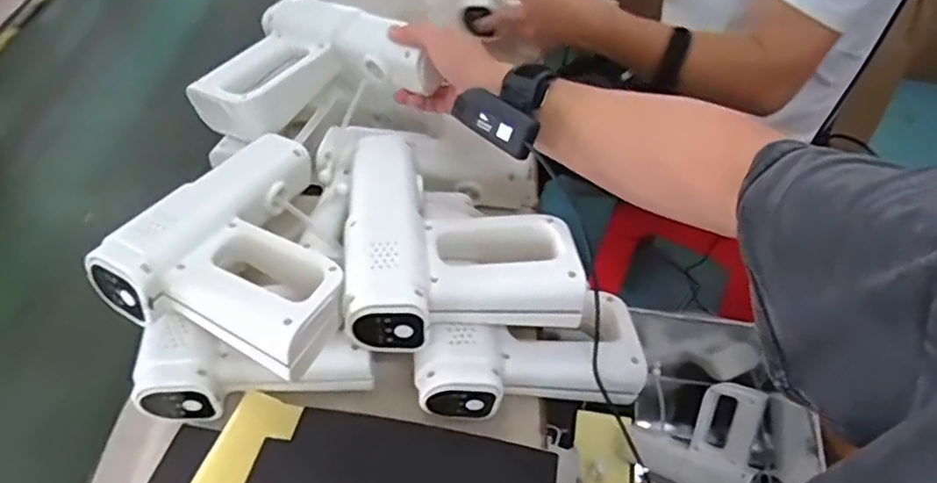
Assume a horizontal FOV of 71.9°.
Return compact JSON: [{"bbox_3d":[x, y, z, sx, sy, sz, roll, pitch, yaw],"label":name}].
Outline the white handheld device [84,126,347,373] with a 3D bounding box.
[{"bbox_3d":[-0.162,-0.005,0.525,0.176,0.069,0.207,19,52,18],"label":"white handheld device"}]

